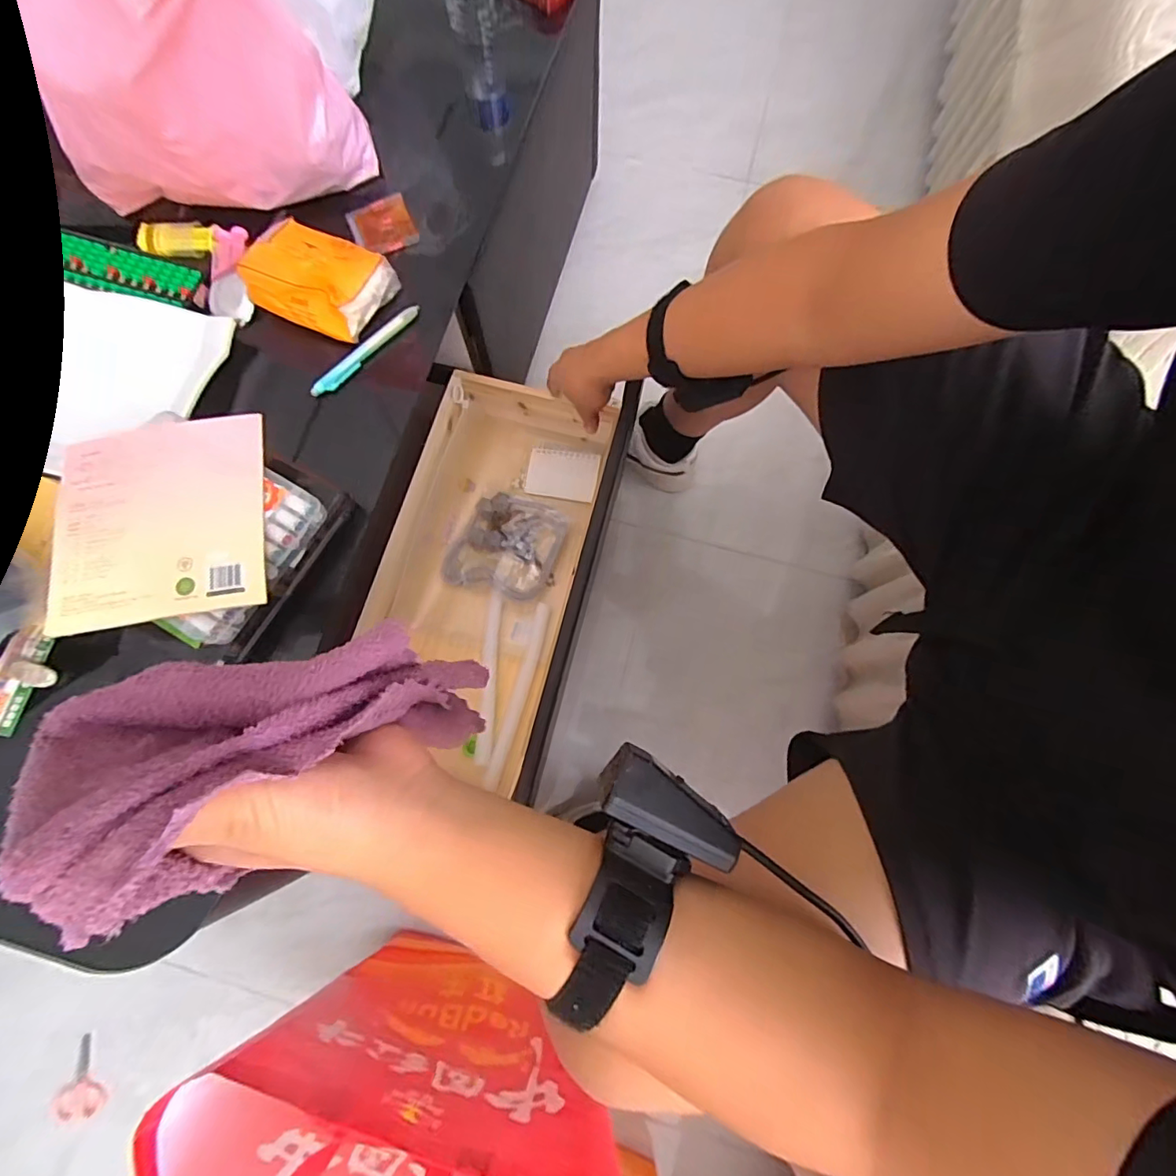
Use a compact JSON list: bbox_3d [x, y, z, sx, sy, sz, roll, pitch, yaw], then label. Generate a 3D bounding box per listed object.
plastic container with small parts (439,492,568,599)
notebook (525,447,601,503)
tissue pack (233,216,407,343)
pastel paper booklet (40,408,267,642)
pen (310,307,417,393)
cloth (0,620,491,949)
[{"bbox_3d":[-0.111,-0.059,0.728,0.138,0.046,0.141,23,77,5],"label":"plastic container with small parts"},{"bbox_3d":[-0.037,-0.169,0.773,0.099,0.012,0.074,11,76,2],"label":"notebook"},{"bbox_3d":[-0.266,-0.315,0.528,0.118,0.048,0.102,27,77,6],"label":"tissue pack"},{"bbox_3d":[-0.352,-0.057,0.432,0.163,0.008,0.167,-9,76,-3],"label":"pastel paper booklet"},{"bbox_3d":[-0.226,-0.243,0.537,0.016,0.011,0.137,38,78,8],"label":"pen"},{"bbox_3d":[-0.124,0.054,0.240,0.076,0.215,0.097,-44,79,19],"label":"cloth"}]

